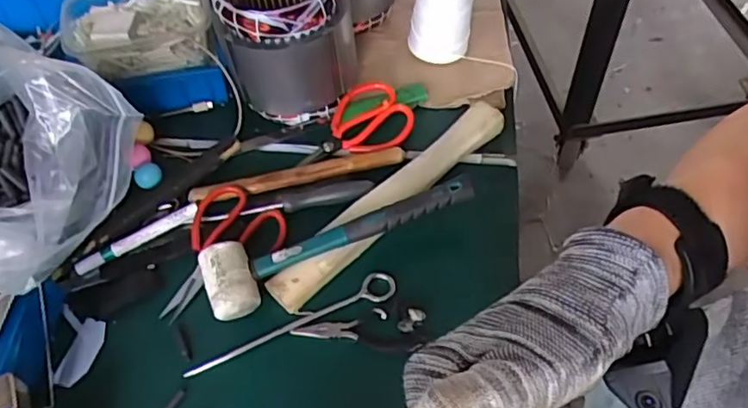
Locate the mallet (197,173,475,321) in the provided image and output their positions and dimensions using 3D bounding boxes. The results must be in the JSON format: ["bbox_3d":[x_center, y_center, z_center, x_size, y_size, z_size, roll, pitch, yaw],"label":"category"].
[{"bbox_3d":[-0.037,0.029,0.628,0.284,0.048,0.072,-24,56,-13],"label":"mallet"}]

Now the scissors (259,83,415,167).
[{"bbox_3d":[-0.037,-0.085,0.739,0.172,0.021,0.091,-31,68,-7],"label":"scissors"}]

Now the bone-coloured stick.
[{"bbox_3d":[0.024,-0.012,0.669,0.054,0.035,0.342,36,64,25],"label":"bone-coloured stick"}]

